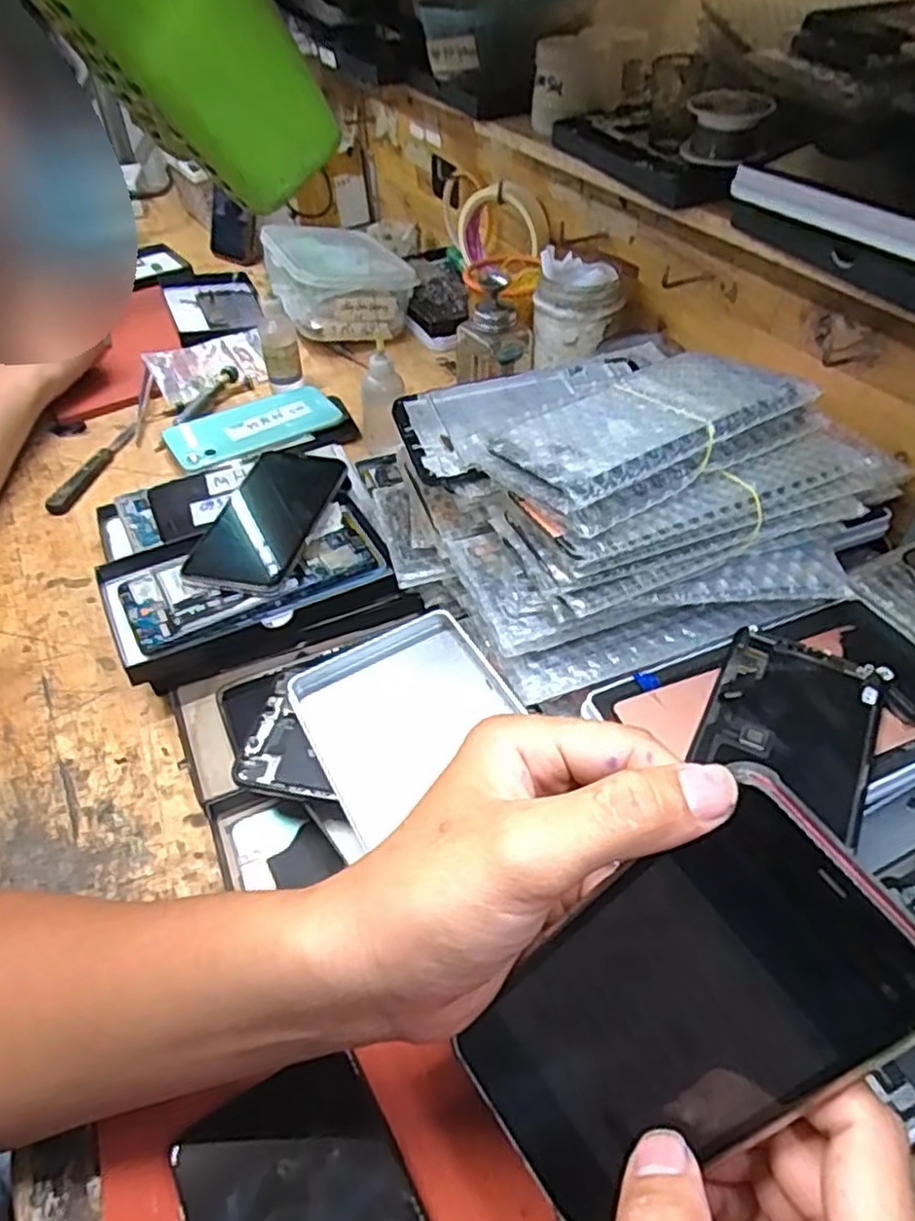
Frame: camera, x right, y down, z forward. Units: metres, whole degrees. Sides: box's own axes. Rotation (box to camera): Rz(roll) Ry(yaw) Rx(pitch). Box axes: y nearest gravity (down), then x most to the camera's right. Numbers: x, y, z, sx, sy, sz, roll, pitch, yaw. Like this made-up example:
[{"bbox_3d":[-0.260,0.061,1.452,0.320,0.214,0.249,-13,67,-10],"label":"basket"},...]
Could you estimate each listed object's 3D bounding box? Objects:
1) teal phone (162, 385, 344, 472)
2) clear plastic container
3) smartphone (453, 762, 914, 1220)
[{"bbox_3d":[-0.183,-0.169,0.663,0.152,0.013,0.076,-26,50,-22],"label":"teal phone"},{"bbox_3d":[-0.134,-0.360,0.809,0.143,0.082,0.166,-16,47,-14],"label":"clear plastic container"},{"bbox_3d":[0.062,0.122,0.220,0.071,0.149,0.006,50,24,25],"label":"smartphone"}]

